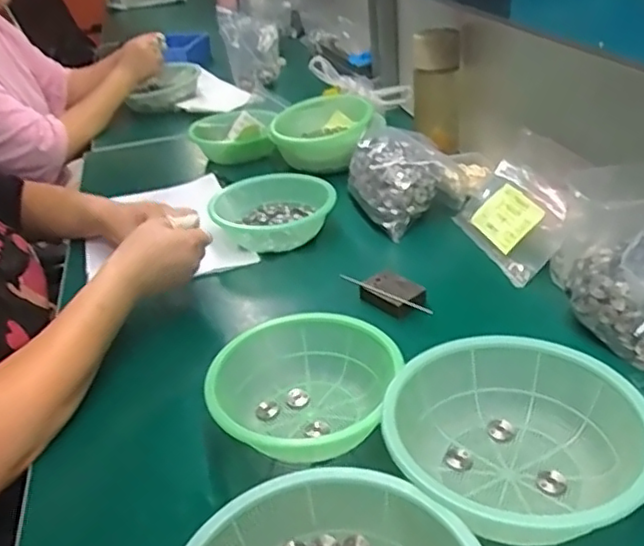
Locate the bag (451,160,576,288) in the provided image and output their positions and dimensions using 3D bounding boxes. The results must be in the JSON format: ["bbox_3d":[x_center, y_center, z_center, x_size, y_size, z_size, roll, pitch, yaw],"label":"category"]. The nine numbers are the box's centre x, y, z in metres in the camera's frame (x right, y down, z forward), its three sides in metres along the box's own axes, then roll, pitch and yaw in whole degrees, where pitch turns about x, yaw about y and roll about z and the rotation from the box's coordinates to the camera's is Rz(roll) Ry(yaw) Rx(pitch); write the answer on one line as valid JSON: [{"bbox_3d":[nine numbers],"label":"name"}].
[{"bbox_3d":[0.231,-0.067,0.776,0.030,0.106,0.180,30,20,-29],"label":"bag"}]

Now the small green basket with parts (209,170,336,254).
[{"bbox_3d":[-0.064,-0.079,0.869,0.157,0.067,0.130,-7,31,-1],"label":"small green basket with parts"}]

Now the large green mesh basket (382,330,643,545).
[{"bbox_3d":[0.138,0.119,0.485,0.176,0.056,0.166,-5,31,3],"label":"large green mesh basket"}]

